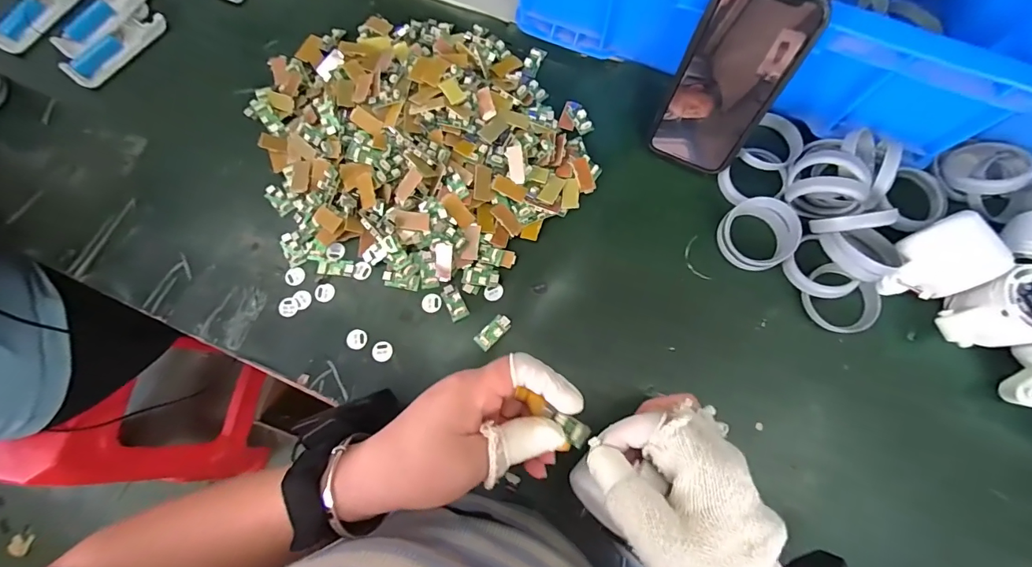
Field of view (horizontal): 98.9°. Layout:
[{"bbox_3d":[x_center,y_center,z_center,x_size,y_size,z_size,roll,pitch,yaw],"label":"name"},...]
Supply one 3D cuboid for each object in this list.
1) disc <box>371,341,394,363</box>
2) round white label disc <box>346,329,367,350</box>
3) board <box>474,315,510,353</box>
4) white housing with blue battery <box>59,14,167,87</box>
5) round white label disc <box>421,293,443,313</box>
[{"bbox_3d":[-0.115,0.059,0.379,0.017,0.004,0.017,0,76,1],"label":"disc"},{"bbox_3d":[-0.136,0.048,0.376,0.017,0.004,0.017,0,76,1],"label":"round white label disc"},{"bbox_3d":[-0.019,0.041,0.369,0.032,0.008,0.016,-43,79,-9],"label":"board"},{"bbox_3d":[-0.414,-0.245,0.459,0.108,0.013,0.032,-44,79,-9],"label":"white housing with blue battery"},{"bbox_3d":[-0.074,0.017,0.387,0.016,0.004,0.017,0,76,1],"label":"round white label disc"}]

